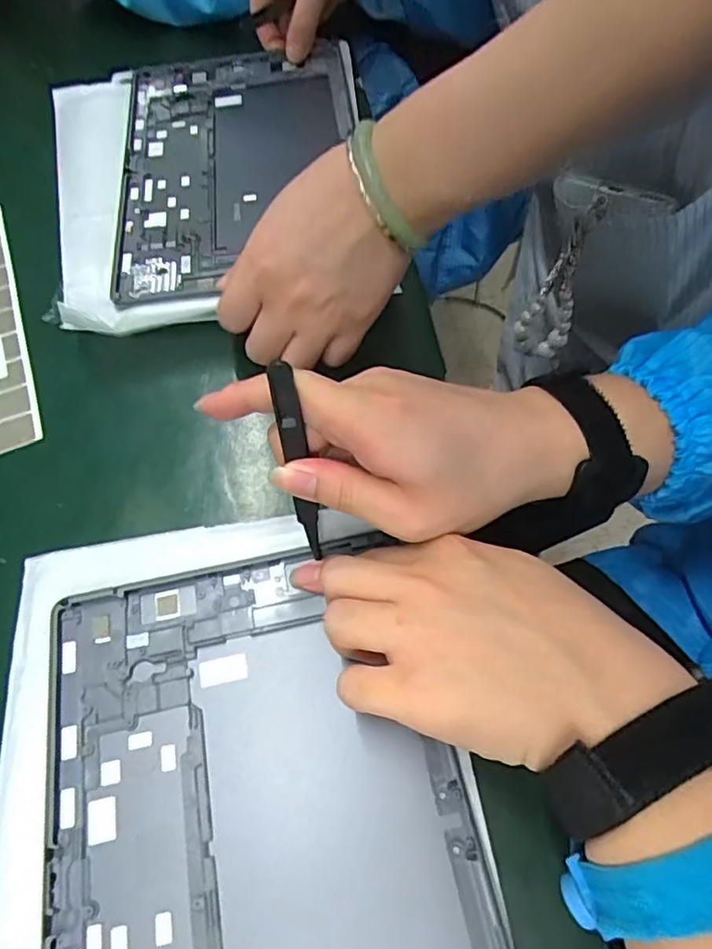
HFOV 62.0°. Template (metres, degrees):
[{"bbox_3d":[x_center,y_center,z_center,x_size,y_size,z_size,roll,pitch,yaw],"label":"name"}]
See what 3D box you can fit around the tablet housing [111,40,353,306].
[{"bbox_3d":[-0.083,-0.226,0.424,0.166,0.008,0.257,-7,63,-2],"label":"tablet housing"}]

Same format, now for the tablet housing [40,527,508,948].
[{"bbox_3d":[-0.036,0.155,0.233,0.165,0.013,0.254,-12,63,-4],"label":"tablet housing"}]

